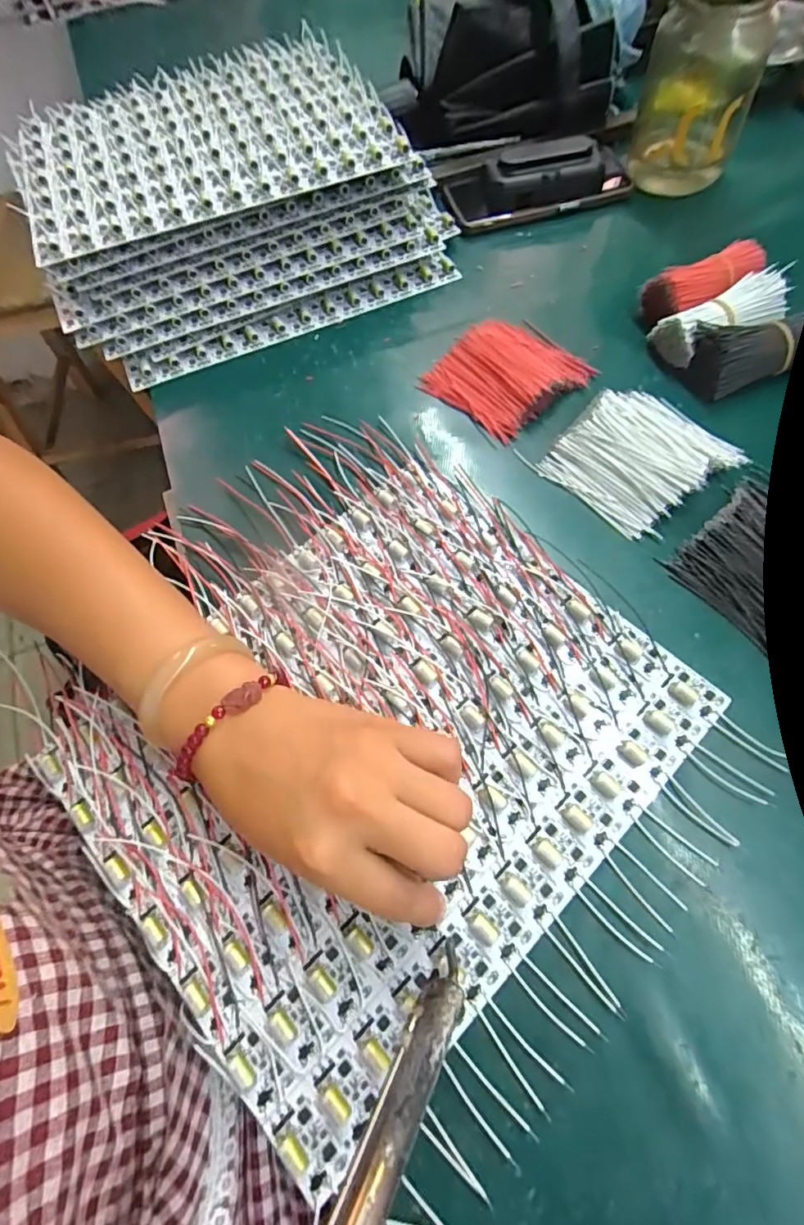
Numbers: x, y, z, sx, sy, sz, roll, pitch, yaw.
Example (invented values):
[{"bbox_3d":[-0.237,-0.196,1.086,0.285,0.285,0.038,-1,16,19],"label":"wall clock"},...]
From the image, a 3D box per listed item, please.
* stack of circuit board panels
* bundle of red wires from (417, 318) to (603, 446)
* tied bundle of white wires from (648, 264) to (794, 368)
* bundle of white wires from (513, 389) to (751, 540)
[{"bbox_3d":[-0.155,-0.361,0.468,0.313,0.092,0.301,-26,66,-9],"label":"stack of circuit board panels"},{"bbox_3d":[0.077,-0.180,0.394,0.098,0.021,0.088,-38,68,-14],"label":"bundle of red wires"},{"bbox_3d":[0.233,-0.215,0.382,0.090,0.023,0.040,-26,65,5],"label":"tied bundle of white wires"},{"bbox_3d":[0.155,-0.106,0.349,0.101,0.021,0.093,-38,68,-14],"label":"bundle of white wires"}]

